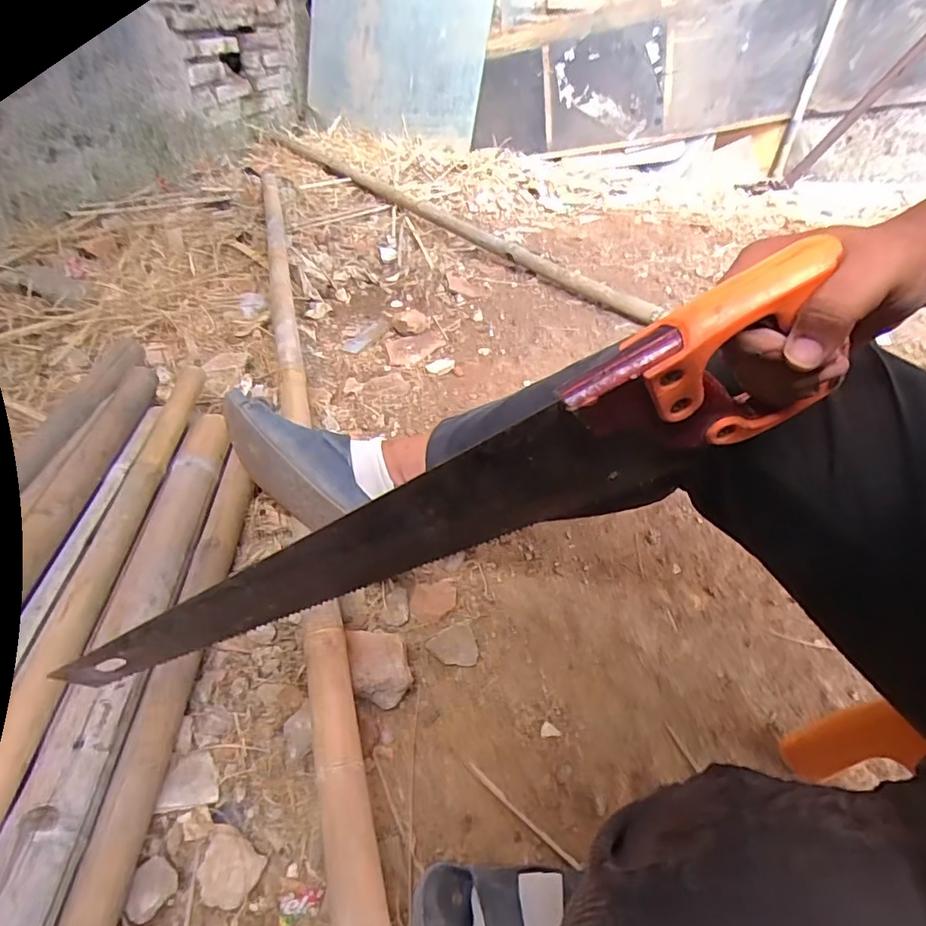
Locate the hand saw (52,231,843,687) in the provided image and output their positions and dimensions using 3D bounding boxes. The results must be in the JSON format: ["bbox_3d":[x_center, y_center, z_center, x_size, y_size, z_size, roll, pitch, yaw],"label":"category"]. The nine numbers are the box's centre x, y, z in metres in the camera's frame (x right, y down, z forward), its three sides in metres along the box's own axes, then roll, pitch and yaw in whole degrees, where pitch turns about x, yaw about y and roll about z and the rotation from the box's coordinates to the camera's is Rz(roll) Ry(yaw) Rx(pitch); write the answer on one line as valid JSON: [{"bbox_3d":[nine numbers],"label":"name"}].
[{"bbox_3d":[-0.017,0.043,0.336,0.470,0.124,0.023,-27,46,8],"label":"hand saw"}]

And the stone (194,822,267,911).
[{"bbox_3d":[-0.202,0.342,0.454,0.060,0.016,0.046,24,48,20],"label":"stone"}]

